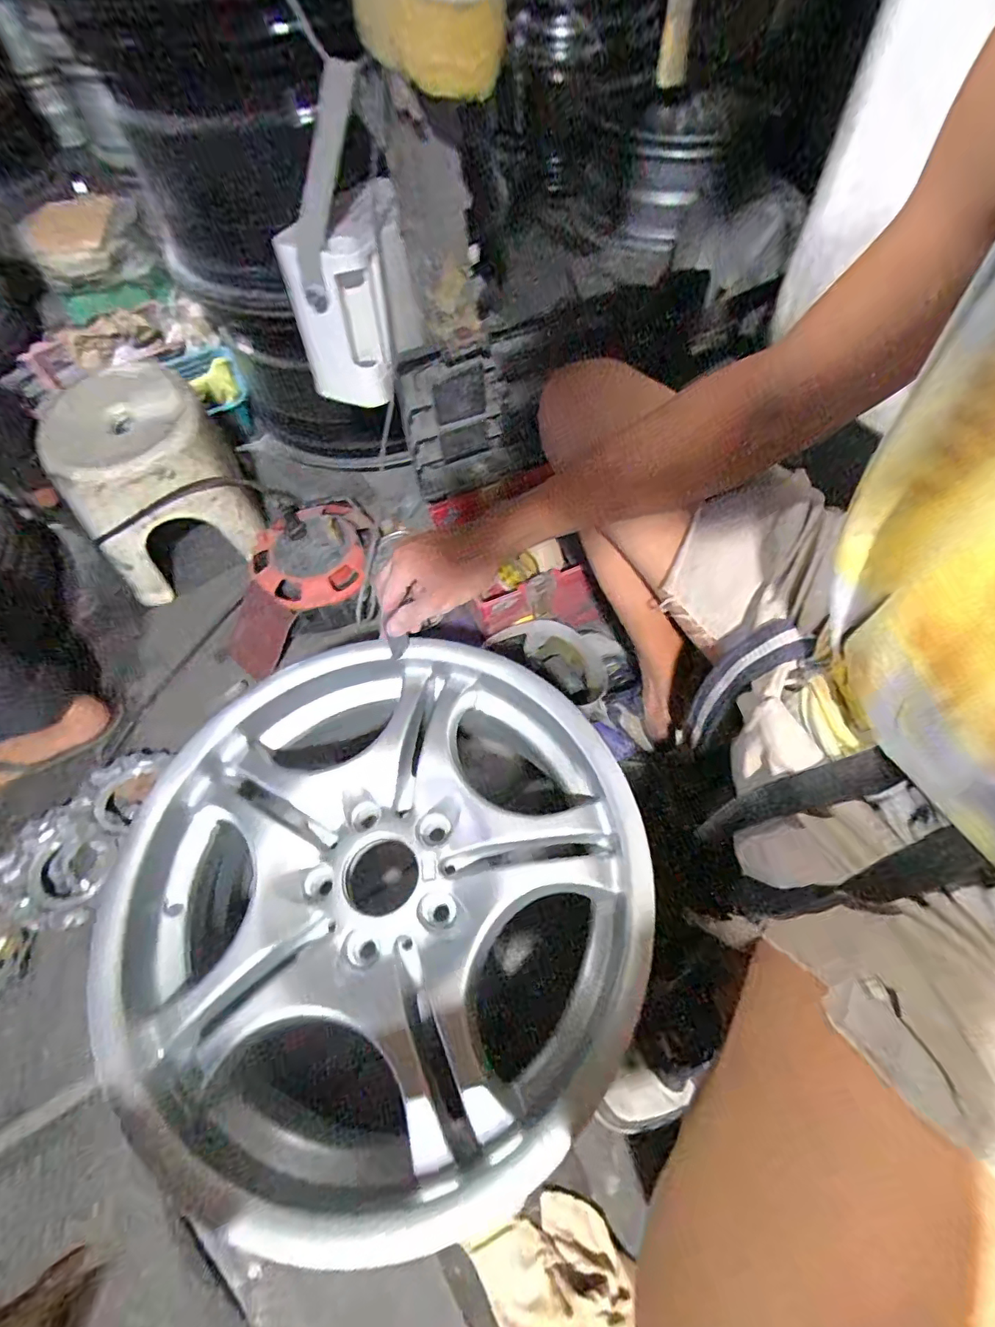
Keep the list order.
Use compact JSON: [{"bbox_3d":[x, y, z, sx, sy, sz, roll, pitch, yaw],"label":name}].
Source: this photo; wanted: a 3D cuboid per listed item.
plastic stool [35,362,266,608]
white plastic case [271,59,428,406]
[{"bbox_3d":[-0.535,-0.281,0.825,0.242,0.230,0.222,-35,65,-16],"label":"plastic stool"},{"bbox_3d":[-0.165,-0.435,0.575,0.143,0.248,0.120,-19,61,-8],"label":"white plastic case"}]

